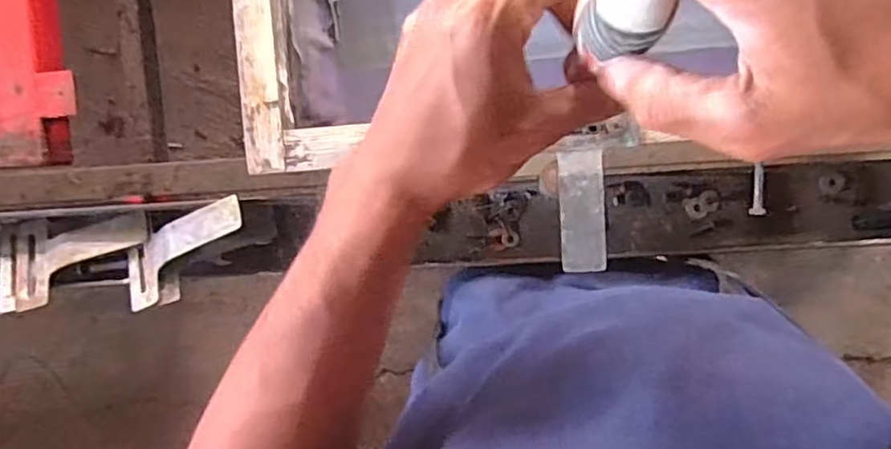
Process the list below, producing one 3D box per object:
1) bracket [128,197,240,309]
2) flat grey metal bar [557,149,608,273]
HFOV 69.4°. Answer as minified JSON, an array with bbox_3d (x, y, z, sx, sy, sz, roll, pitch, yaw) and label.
[{"bbox_3d":[-0.206,0.019,0.510,0.110,0.022,0.049,-30,92,7],"label":"bracket"},{"bbox_3d":[0.097,-0.009,0.458,0.031,0.005,0.085,-3,91,8],"label":"flat grey metal bar"}]

